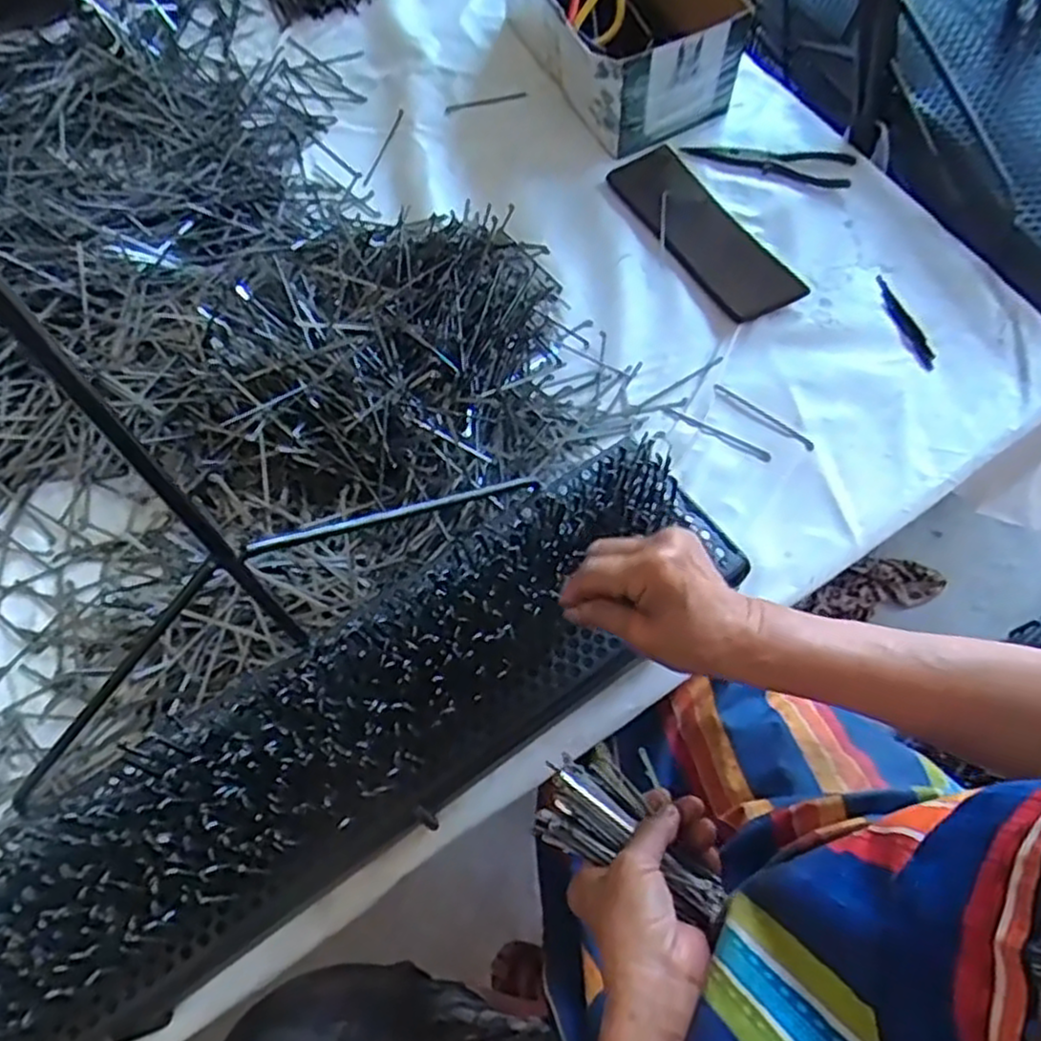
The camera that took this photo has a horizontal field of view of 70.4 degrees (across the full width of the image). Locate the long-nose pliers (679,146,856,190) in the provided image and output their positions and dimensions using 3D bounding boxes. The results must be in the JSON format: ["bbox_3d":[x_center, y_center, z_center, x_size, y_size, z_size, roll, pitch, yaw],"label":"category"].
[{"bbox_3d":[0.282,-0.410,0.841,0.187,0.016,0.051,13,66,6],"label":"long-nose pliers"}]

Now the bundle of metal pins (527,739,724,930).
[{"bbox_3d":[0.076,0.189,0.468,0.122,0.032,0.073,24,67,11],"label":"bundle of metal pins"}]

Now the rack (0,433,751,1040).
[{"bbox_3d":[-0.104,0.149,0.528,0.579,0.136,0.146,-35,70,-16],"label":"rack"}]

